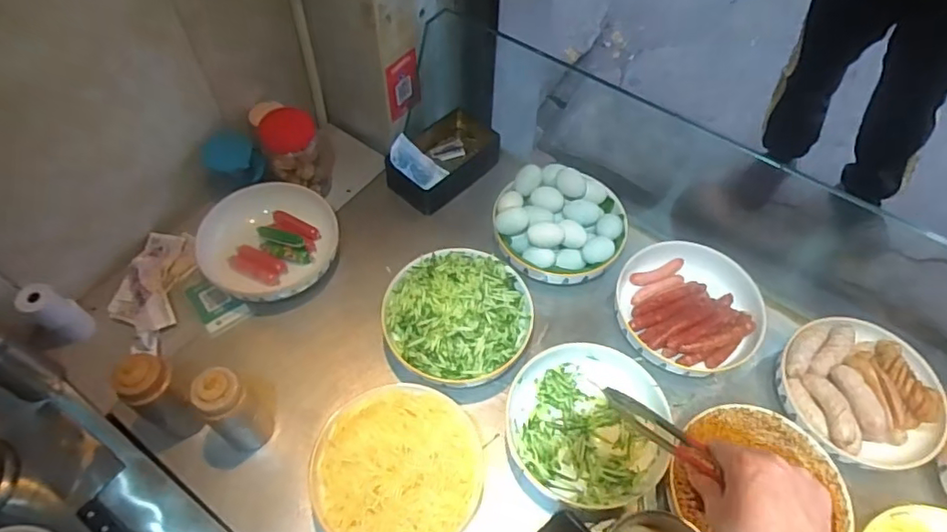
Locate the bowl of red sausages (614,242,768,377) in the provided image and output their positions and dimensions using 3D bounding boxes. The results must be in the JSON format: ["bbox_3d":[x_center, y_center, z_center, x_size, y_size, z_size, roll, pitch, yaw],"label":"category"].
[{"bbox_3d":[0.340,0.073,0.916,0.217,0.067,0.225,1,56,-1],"label":"bowl of red sausages"}]

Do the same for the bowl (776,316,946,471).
[{"bbox_3d":[0.561,0.177,0.833,0.222,0.077,0.211,1,56,-1],"label":"bowl"}]

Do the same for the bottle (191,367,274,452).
[{"bbox_3d":[-0.315,0.188,0.750,0.059,0.174,0.067,35,62,20],"label":"bottle"}]

